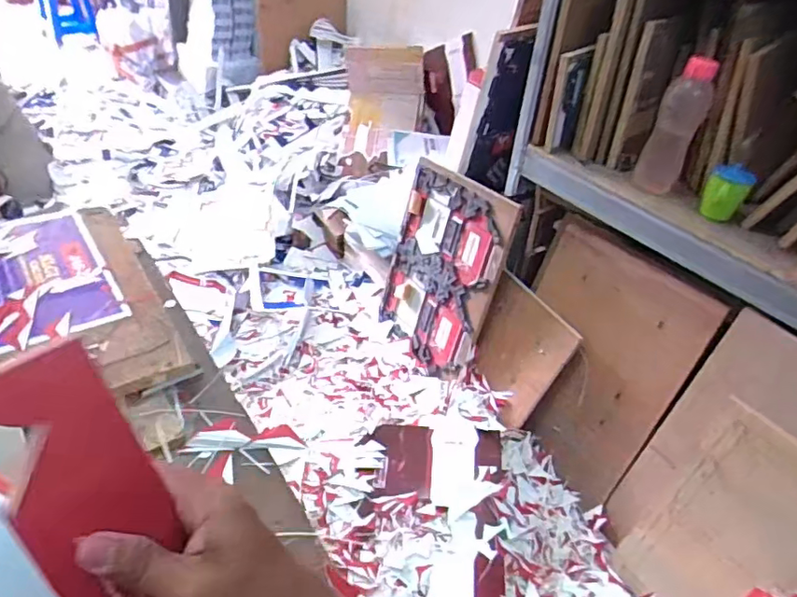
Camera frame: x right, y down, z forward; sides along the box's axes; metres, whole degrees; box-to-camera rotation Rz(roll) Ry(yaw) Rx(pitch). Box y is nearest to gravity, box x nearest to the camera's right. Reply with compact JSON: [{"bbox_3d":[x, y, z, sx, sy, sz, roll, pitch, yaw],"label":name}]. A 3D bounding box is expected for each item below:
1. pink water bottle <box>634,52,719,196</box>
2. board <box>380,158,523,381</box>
[{"bbox_3d":[0.576,-0.347,1.156,0.091,0.274,0.077,23,41,19],"label":"pink water bottle"},{"bbox_3d":[0.125,-0.082,1.649,0.023,0.551,0.442,-1,26,-38],"label":"board"}]

